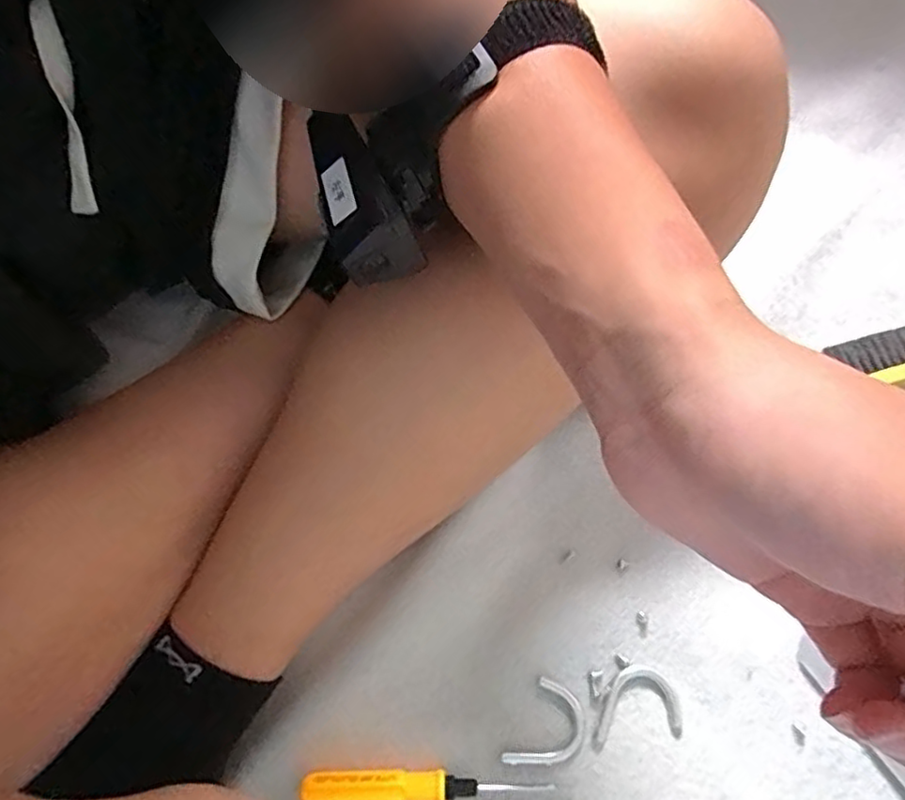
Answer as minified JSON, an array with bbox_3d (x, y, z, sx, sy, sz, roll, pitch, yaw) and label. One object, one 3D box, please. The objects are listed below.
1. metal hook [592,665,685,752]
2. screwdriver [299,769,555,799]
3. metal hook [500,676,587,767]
[{"bbox_3d":[0.091,0.153,0.312,0.046,0.004,0.034,-7,72,-2],"label":"metal hook"},{"bbox_3d":[-0.013,0.185,0.296,0.114,0.010,0.015,1,72,0],"label":"screwdriver"},{"bbox_3d":[0.049,0.164,0.308,0.031,0.004,0.043,28,74,9],"label":"metal hook"}]

